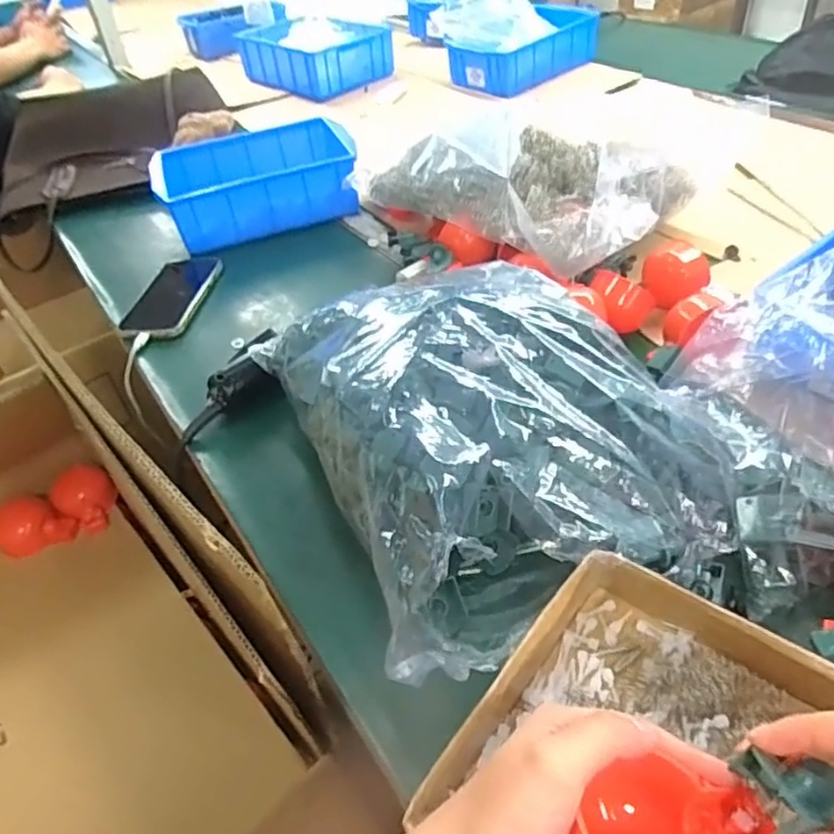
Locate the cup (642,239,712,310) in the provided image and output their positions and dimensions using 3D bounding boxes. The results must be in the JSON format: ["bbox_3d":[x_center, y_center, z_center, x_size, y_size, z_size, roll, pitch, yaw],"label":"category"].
[{"bbox_3d":[0.248,-0.137,0.617,0.061,0.044,0.052,11,46,19],"label":"cup"}]

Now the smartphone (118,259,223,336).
[{"bbox_3d":[-0.279,-0.141,0.740,0.073,0.013,0.164,3,42,4],"label":"smartphone"}]

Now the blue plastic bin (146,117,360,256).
[{"bbox_3d":[-0.211,-0.311,0.857,0.251,0.072,0.183,-19,44,-11],"label":"blue plastic bin"}]

